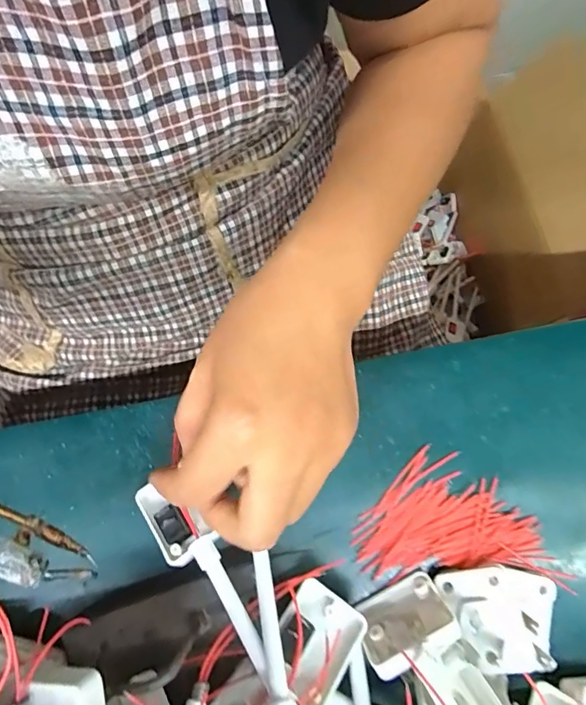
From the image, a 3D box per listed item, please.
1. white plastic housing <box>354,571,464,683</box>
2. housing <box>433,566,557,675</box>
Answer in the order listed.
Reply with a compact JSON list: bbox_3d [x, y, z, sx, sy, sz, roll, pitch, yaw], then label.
[{"bbox_3d":[0.058,0.141,0.229,0.046,0.041,0.012,-30,111,-3],"label":"white plastic housing"},{"bbox_3d":[0.112,0.137,0.231,0.058,0.026,0.046,-13,79,-4],"label":"housing"}]

